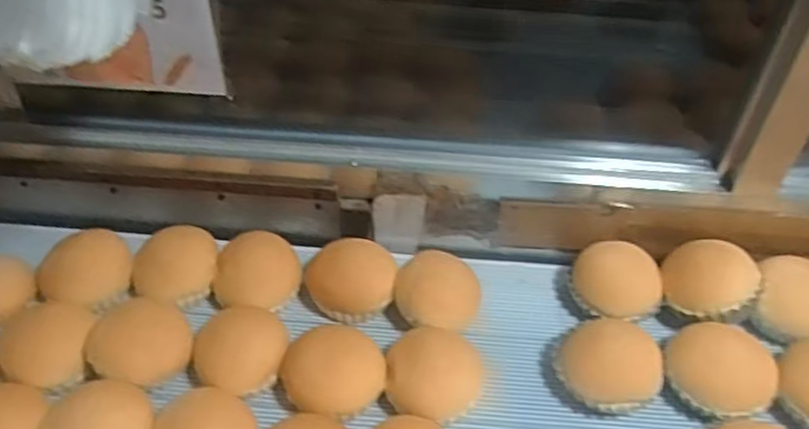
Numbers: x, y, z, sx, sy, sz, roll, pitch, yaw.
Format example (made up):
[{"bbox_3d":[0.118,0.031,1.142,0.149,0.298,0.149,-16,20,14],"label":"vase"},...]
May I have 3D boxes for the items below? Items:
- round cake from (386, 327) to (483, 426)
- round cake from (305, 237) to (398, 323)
[{"bbox_3d":[0.027,0.148,0.638,0.084,0.057,0.079,1,44,-1],"label":"round cake"},{"bbox_3d":[-0.055,0.069,0.722,0.091,0.045,0.083,1,44,-1],"label":"round cake"}]

